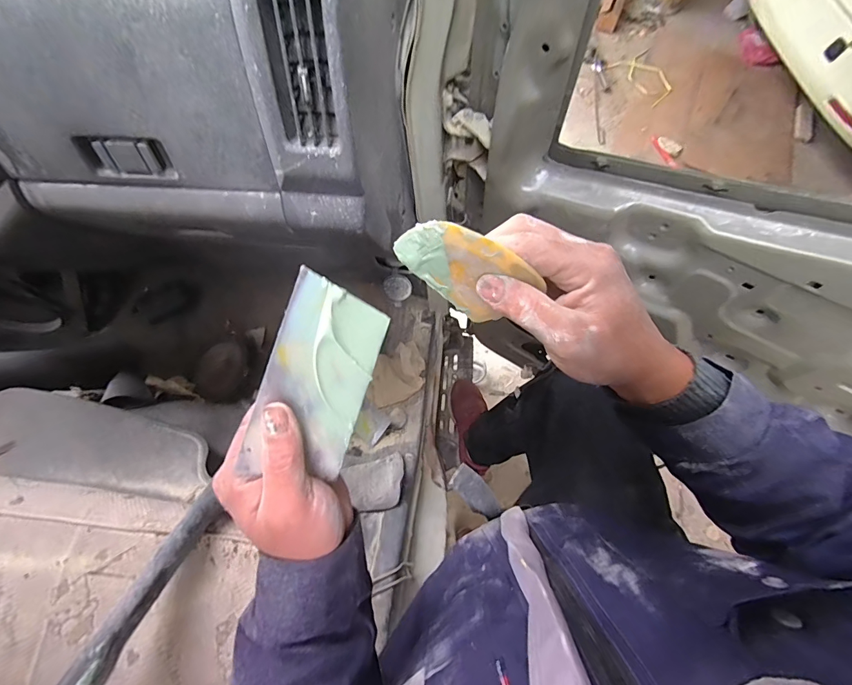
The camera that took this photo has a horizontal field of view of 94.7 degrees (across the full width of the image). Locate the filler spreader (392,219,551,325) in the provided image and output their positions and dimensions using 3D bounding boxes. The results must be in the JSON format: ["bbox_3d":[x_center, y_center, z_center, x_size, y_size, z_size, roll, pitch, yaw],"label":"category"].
[{"bbox_3d":[0.030,-0.047,0.261,0.095,0.064,0.006,33,53,-35],"label":"filler spreader"}]

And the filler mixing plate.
[{"bbox_3d":[-0.073,0.025,0.276,0.073,0.004,0.130,19,89,-33],"label":"filler mixing plate"}]

